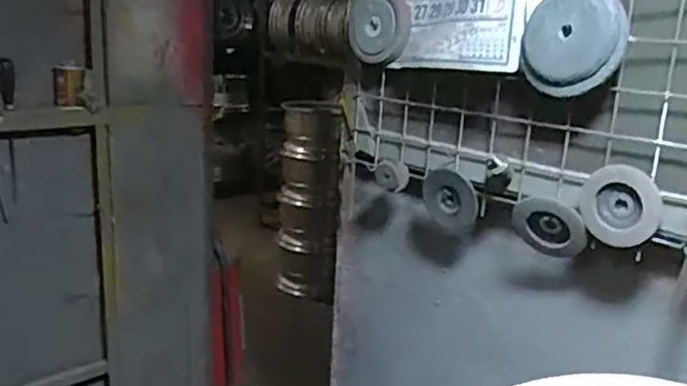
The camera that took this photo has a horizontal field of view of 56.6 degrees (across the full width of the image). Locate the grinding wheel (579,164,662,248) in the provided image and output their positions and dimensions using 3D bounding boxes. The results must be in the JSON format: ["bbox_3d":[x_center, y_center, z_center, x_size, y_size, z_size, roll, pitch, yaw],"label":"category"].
[{"bbox_3d":[0.330,0.016,0.762,0.018,0.095,0.096,-7,17,-41],"label":"grinding wheel"}]

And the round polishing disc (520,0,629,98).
[{"bbox_3d":[0.270,-0.180,0.757,0.118,0.125,0.028,6,5,41],"label":"round polishing disc"}]

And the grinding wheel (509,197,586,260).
[{"bbox_3d":[0.278,0.045,0.853,0.100,0.084,0.025,12,40,42],"label":"grinding wheel"}]

